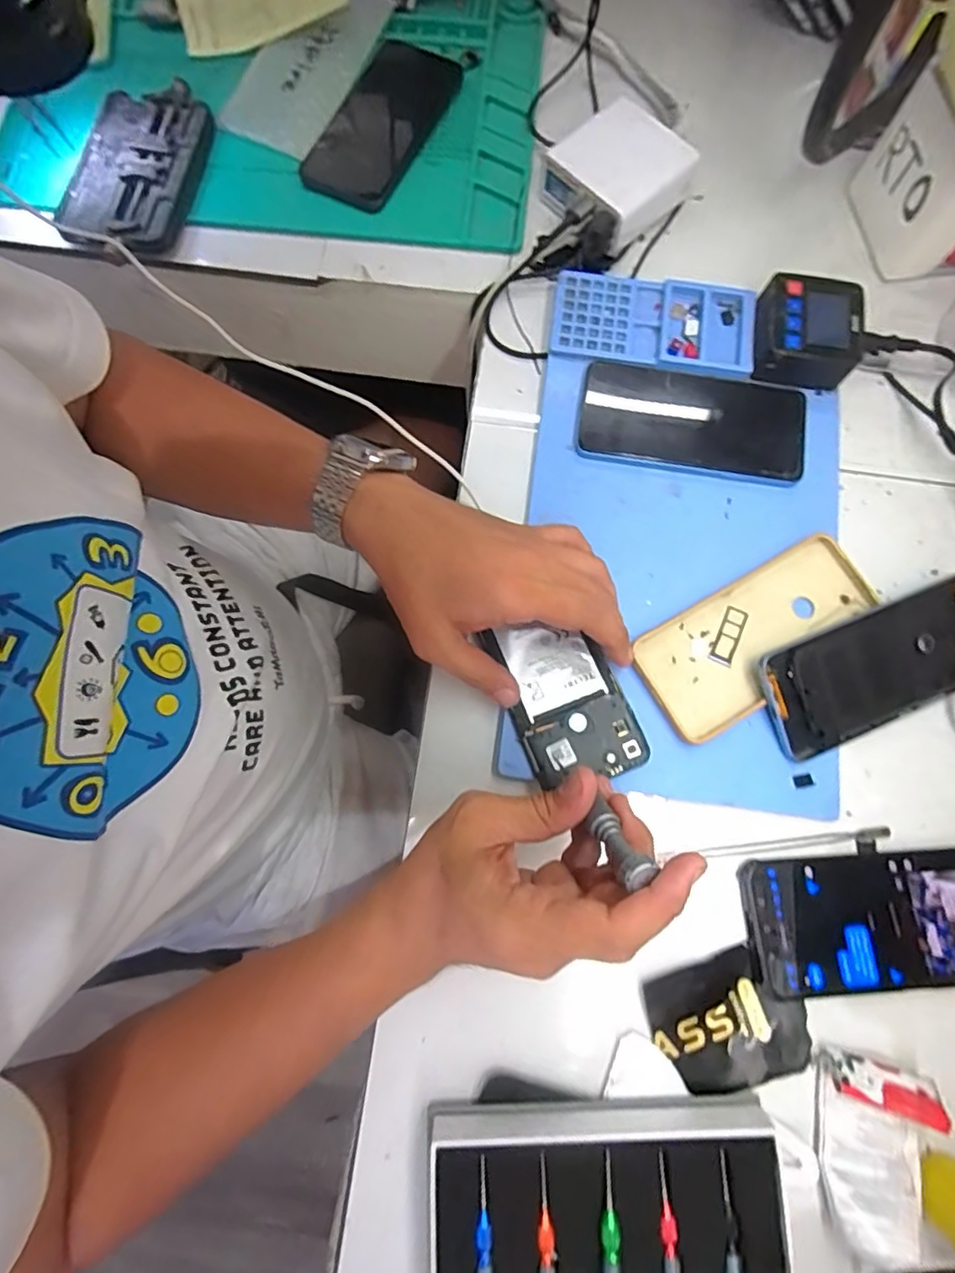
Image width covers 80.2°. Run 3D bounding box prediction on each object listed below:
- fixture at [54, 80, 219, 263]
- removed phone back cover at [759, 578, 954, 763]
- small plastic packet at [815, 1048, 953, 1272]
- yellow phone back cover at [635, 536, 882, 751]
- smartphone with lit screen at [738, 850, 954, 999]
[{"bbox_3d":[-0.273,-0.379,0.461,0.095,0.019,0.157,6,77,1],"label":"fixture"},{"bbox_3d":[0.268,0.019,0.376,0.168,0.007,0.074,-21,96,-10],"label":"removed phone back cover"},{"bbox_3d":[0.225,0.289,0.314,0.058,0.027,0.092,7,77,1],"label":"small plastic packet"},{"bbox_3d":[0.190,-0.002,0.382,0.171,0.012,0.076,-30,79,-7],"label":"yellow phone back cover"},{"bbox_3d":[0.252,0.175,0.350,0.166,0.011,0.074,-3,77,-1],"label":"smartphone with lit screen"}]

